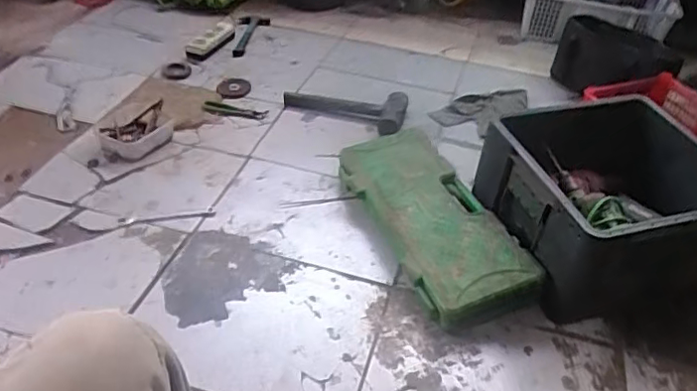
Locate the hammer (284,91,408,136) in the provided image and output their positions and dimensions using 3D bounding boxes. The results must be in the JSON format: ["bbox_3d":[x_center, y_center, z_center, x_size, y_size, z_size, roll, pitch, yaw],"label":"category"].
[{"bbox_3d":[-0.011,-0.230,1.476,0.316,0.042,0.118,7,40,4],"label":"hammer"}]

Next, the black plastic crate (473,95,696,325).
[{"bbox_3d":[0.479,0.015,1.095,0.368,0.238,0.356,-6,41,-13],"label":"black plastic crate"}]

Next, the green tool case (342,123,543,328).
[{"bbox_3d":[0.157,0.037,1.160,0.209,0.107,0.492,-13,43,-21],"label":"green tool case"}]

